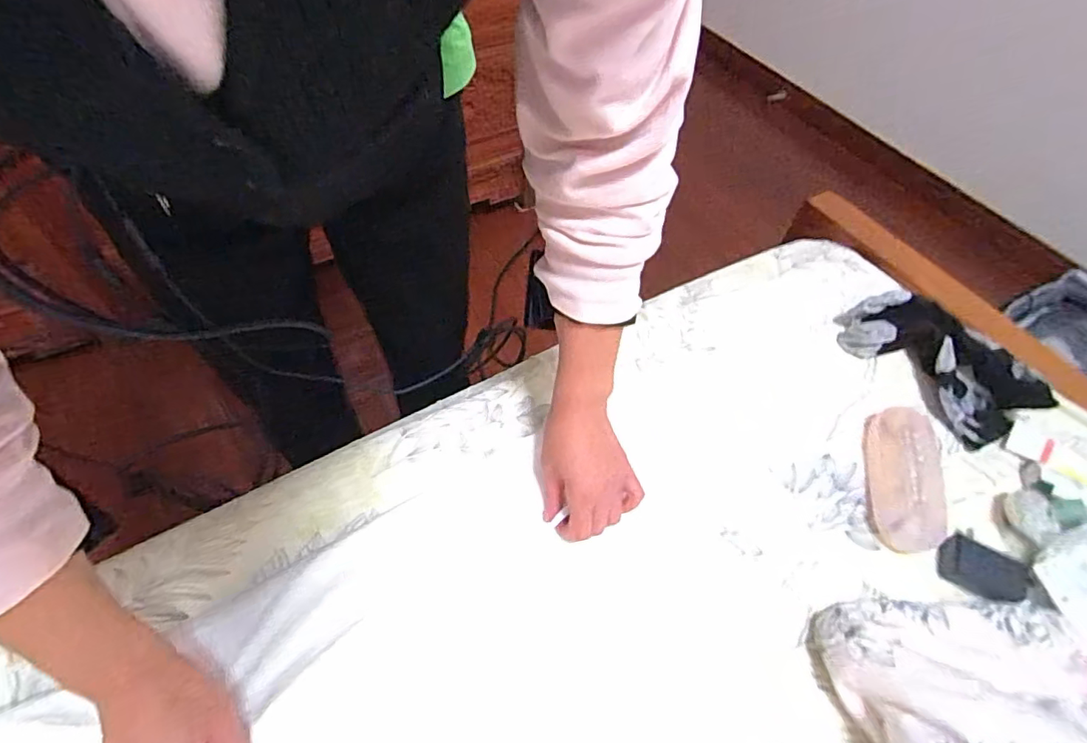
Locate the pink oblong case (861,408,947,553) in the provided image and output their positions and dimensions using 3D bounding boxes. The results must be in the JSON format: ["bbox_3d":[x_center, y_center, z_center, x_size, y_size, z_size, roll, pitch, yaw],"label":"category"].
[{"bbox_3d":[0.363,0.100,0.540,0.059,0.039,0.147,18,55,7],"label":"pink oblong case"}]

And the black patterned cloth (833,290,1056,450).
[{"bbox_3d":[0.469,-0.022,0.626,0.136,0.051,0.210,-29,63,-23],"label":"black patterned cloth"}]

